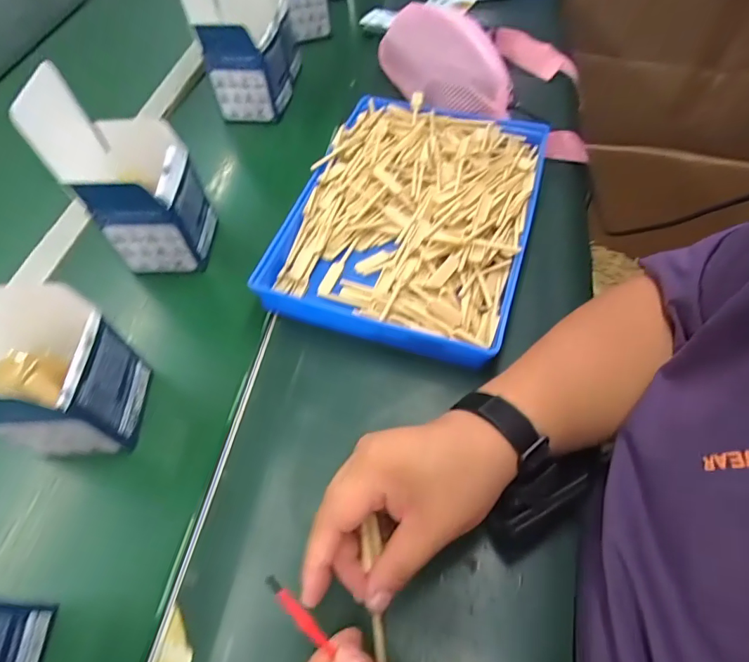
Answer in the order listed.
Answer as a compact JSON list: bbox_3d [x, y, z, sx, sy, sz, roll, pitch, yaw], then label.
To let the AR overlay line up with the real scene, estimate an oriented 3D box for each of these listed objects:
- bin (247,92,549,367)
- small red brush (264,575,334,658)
[{"bbox_3d":[0.038,-0.128,0.481,0.236,0.047,0.314,17,60,11],"label":"bin"},{"bbox_3d":[-0.038,0.147,0.235,0.007,0.061,0.006,-38,21,-20],"label":"small red brush"}]

